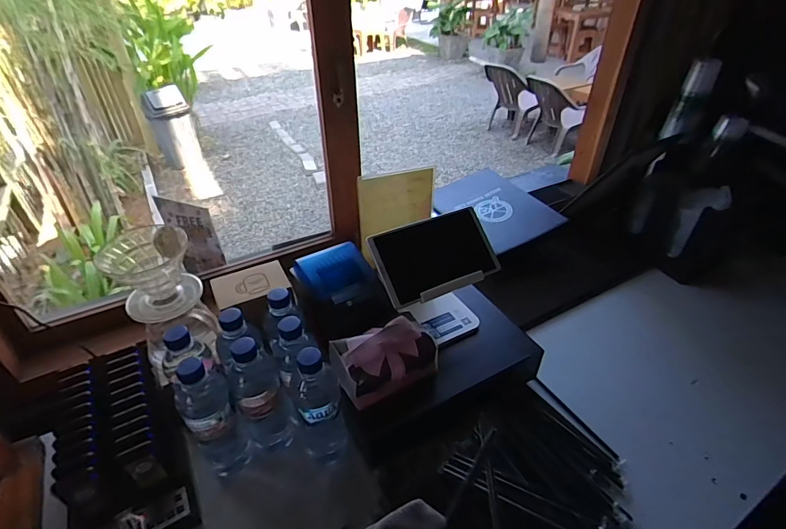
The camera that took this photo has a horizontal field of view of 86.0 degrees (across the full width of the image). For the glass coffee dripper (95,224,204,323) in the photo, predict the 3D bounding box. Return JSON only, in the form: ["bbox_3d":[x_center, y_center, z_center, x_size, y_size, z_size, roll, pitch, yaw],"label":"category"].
[{"bbox_3d":[-0.346,0.017,0.619,0.106,0.108,0.090,3,38,3],"label":"glass coffee dripper"}]

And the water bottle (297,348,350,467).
[{"bbox_3d":[-0.099,0.202,0.595,0.058,0.224,0.063,-10,39,-13],"label":"water bottle"}]

